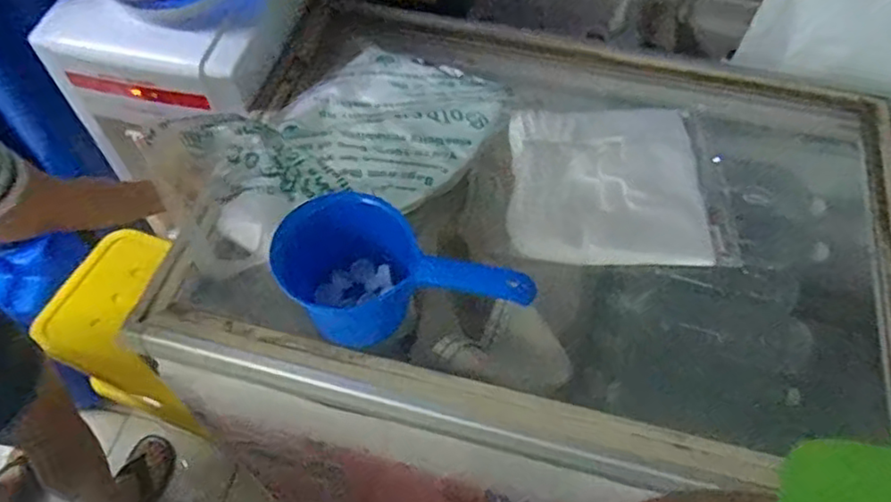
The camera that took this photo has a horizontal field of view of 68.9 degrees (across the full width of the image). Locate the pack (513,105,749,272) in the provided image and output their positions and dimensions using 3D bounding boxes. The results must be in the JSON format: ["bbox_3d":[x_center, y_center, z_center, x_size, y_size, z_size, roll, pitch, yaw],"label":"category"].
[{"bbox_3d":[0.227,-0.097,0.871,0.293,0.038,0.258,-3,57,-4],"label":"pack"}]

